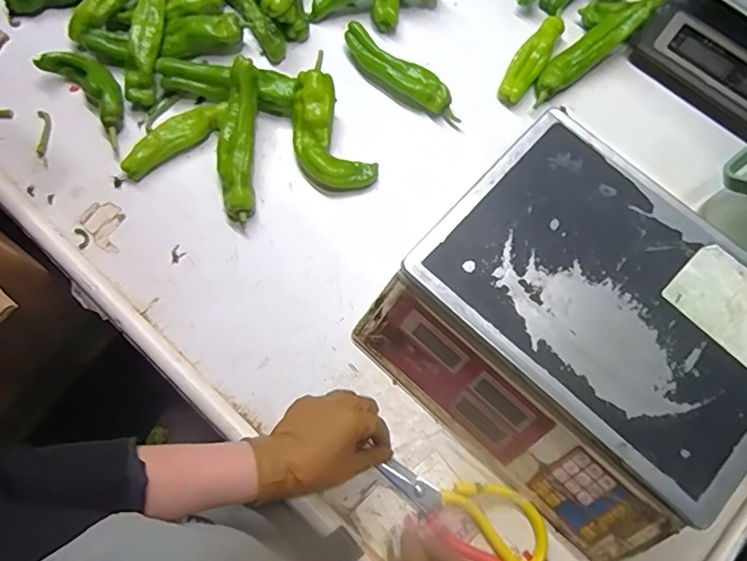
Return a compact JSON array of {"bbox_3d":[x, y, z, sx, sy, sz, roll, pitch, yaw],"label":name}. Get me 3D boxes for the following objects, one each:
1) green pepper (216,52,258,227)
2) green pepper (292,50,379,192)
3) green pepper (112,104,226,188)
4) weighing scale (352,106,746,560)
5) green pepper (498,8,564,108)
[{"bbox_3d":[-0.153,-0.155,0.594,0.044,0.028,0.171,4,92,0],"label":"green pepper"},{"bbox_3d":[-0.056,-0.172,0.613,0.073,0.032,0.149,-24,95,-8],"label":"green pepper"},{"bbox_3d":[-0.239,-0.162,0.618,0.147,0.028,0.035,-35,77,-10],"label":"green pepper"},{"bbox_3d":[0.213,0.061,0.519,0.376,0.104,0.297,42,77,11],"label":"weighing scale"},{"bbox_3d":[0.202,-0.284,0.665,0.038,0.031,0.155,28,75,7],"label":"green pepper"}]

